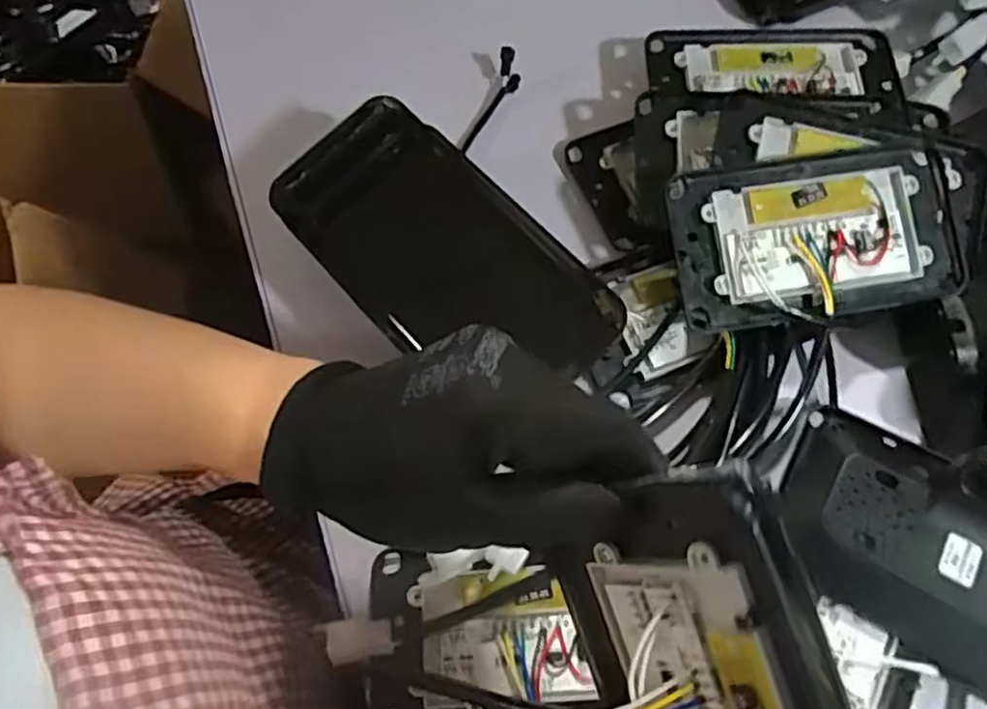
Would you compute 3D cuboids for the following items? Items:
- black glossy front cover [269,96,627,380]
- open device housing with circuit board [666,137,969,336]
[{"bbox_3d":[-0.029,-0.052,0.370,0.093,0.007,0.189,-44,76,-4],"label":"black glossy front cover"},{"bbox_3d":[0.184,-0.065,0.395,0.169,0.018,0.091,-9,85,-3],"label":"open device housing with circuit board"}]

